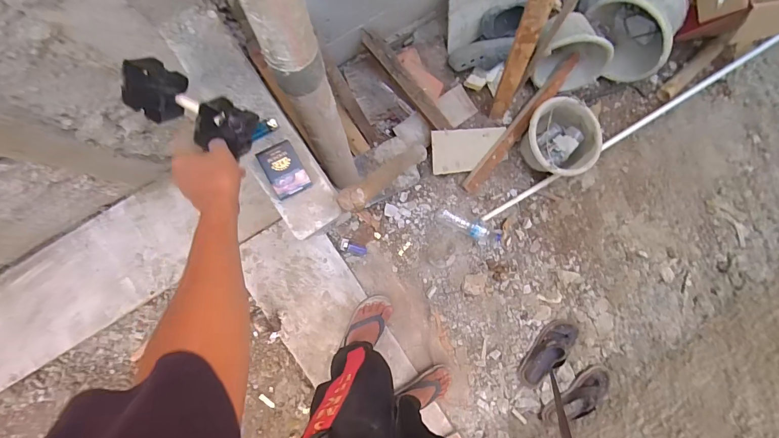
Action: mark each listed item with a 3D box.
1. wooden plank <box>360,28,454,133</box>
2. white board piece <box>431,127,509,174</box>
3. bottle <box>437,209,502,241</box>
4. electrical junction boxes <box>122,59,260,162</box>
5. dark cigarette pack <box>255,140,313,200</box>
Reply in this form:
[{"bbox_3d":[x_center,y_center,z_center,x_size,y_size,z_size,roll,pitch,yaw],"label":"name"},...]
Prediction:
[{"bbox_3d":[0.060,-0.435,1.221,0.409,0.029,0.055,42,84,-26],"label":"wooden plank"},{"bbox_3d":[0.286,-0.242,1.338,0.286,0.016,0.145,-7,105,-13],"label":"white board piece"},{"bbox_3d":[0.283,0.025,1.350,0.229,0.068,0.063,26,86,-5],"label":"bottle"},{"bbox_3d":[-0.278,-0.157,0.534,0.178,0.070,0.077,25,85,-10],"label":"electrical junction boxes"},{"bbox_3d":[-0.182,-0.086,0.656,0.062,0.020,0.089,-27,92,-5],"label":"dark cigarette pack"}]

